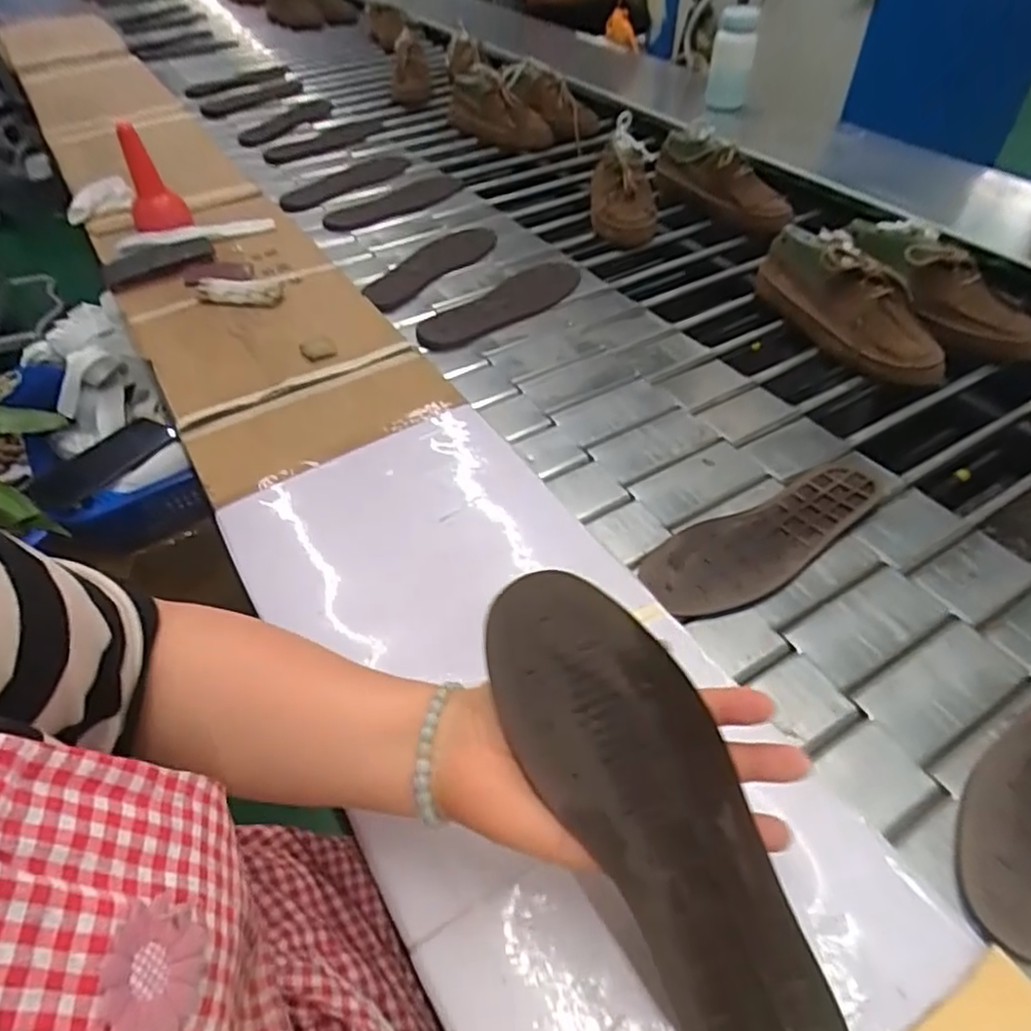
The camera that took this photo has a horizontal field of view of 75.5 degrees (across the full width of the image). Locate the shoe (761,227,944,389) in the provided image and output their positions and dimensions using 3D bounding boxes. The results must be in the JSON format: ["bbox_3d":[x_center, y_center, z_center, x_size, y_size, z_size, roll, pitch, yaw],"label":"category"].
[{"bbox_3d":[0.384,-0.254,0.768,0.088,0.093,0.253,-26,54,-23],"label":"shoe"}]

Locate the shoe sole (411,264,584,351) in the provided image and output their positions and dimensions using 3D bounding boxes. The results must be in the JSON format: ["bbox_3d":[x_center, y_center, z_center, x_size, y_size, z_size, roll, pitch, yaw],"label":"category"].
[{"bbox_3d":[-0.017,-0.272,0.856,0.256,0.013,0.080,-30,56,-26],"label":"shoe sole"}]

